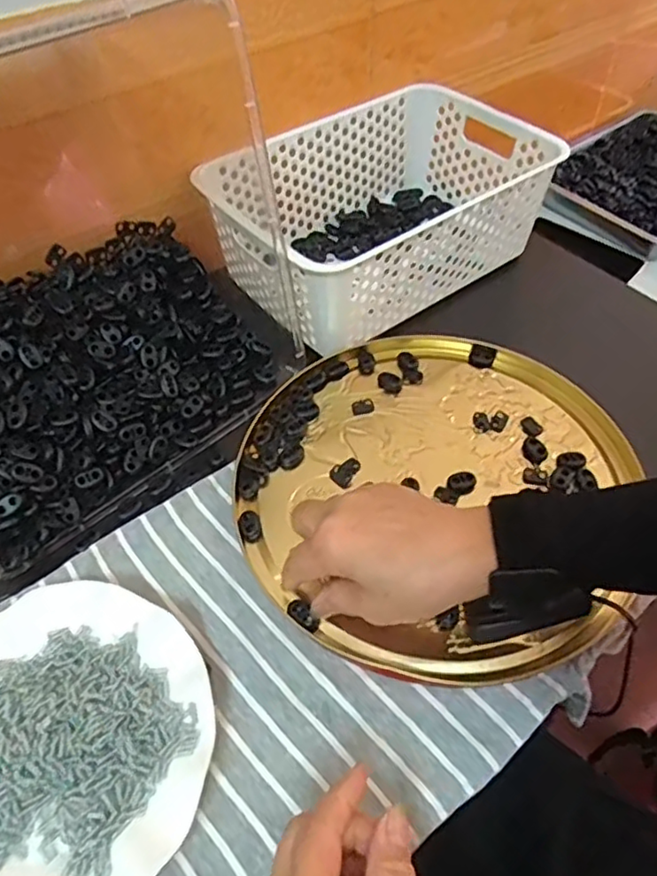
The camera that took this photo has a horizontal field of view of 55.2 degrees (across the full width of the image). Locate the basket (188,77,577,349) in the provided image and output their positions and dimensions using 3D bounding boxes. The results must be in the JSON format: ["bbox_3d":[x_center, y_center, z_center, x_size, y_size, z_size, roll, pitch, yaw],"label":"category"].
[{"bbox_3d":[0.047,-0.221,0.608,0.302,0.103,0.199,-32,58,-23],"label":"basket"}]

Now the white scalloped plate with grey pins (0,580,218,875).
[{"bbox_3d":[-0.156,0.173,0.353,0.176,0.025,0.178,0,51,0],"label":"white scalloped plate with grey pins"}]

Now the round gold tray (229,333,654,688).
[{"bbox_3d":[0.078,0.028,0.476,0.285,0.012,0.290,0,51,0],"label":"round gold tray"}]

